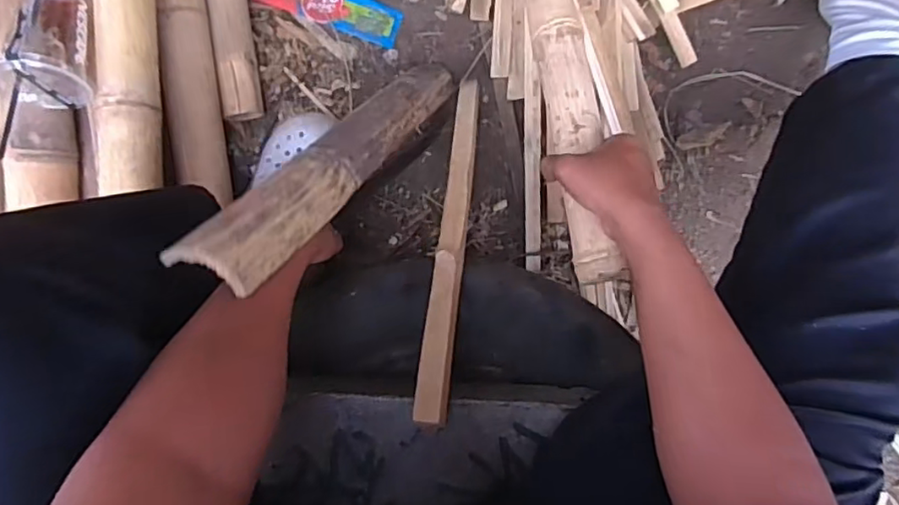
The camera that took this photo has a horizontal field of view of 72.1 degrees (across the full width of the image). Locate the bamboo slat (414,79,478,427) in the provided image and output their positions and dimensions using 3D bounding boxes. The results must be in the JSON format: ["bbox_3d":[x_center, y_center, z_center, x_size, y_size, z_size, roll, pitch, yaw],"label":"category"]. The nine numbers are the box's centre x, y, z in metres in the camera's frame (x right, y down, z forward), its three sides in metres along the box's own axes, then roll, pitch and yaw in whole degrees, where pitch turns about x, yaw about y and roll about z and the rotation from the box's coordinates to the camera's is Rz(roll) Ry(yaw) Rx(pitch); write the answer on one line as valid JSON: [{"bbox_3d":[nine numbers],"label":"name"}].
[{"bbox_3d":[0.005,-0.041,0.680,0.028,0.013,0.499,7,48,-1],"label":"bamboo slat"}]

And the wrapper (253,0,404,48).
[{"bbox_3d":[-0.166,-0.344,0.843,0.208,0.018,0.066,20,86,0],"label":"wrapper"}]

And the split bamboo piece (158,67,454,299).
[{"bbox_3d":[-0.093,-0.110,0.624,0.063,0.485,0.024,30,125,1],"label":"split bamboo piece"}]

